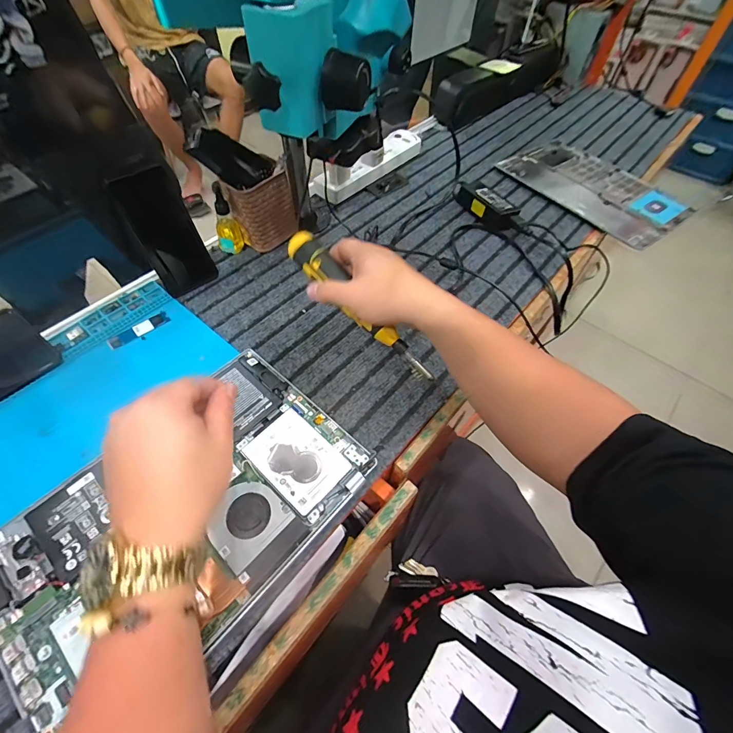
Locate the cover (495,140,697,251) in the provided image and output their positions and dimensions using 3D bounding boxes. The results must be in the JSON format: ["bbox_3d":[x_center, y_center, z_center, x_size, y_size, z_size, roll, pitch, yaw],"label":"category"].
[{"bbox_3d":[0.418,-0.340,0.693,0.194,0.015,0.309,-33,61,-10],"label":"cover"}]

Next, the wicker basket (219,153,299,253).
[{"bbox_3d":[-0.156,-0.238,0.562,0.058,0.105,0.086,31,61,19],"label":"wicker basket"}]

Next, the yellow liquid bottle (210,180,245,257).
[{"bbox_3d":[-0.211,-0.219,0.550,0.037,0.103,0.032,-20,59,-14],"label":"yellow liquid bottle"}]

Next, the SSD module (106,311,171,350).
[{"bbox_3d":[-0.303,-0.048,0.491,0.078,0.004,0.022,-39,65,-24],"label":"SSD module"}]

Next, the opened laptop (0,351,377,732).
[{"bbox_3d":[-0.173,0.139,0.358,0.213,0.018,0.323,37,63,21],"label":"opened laptop"}]

